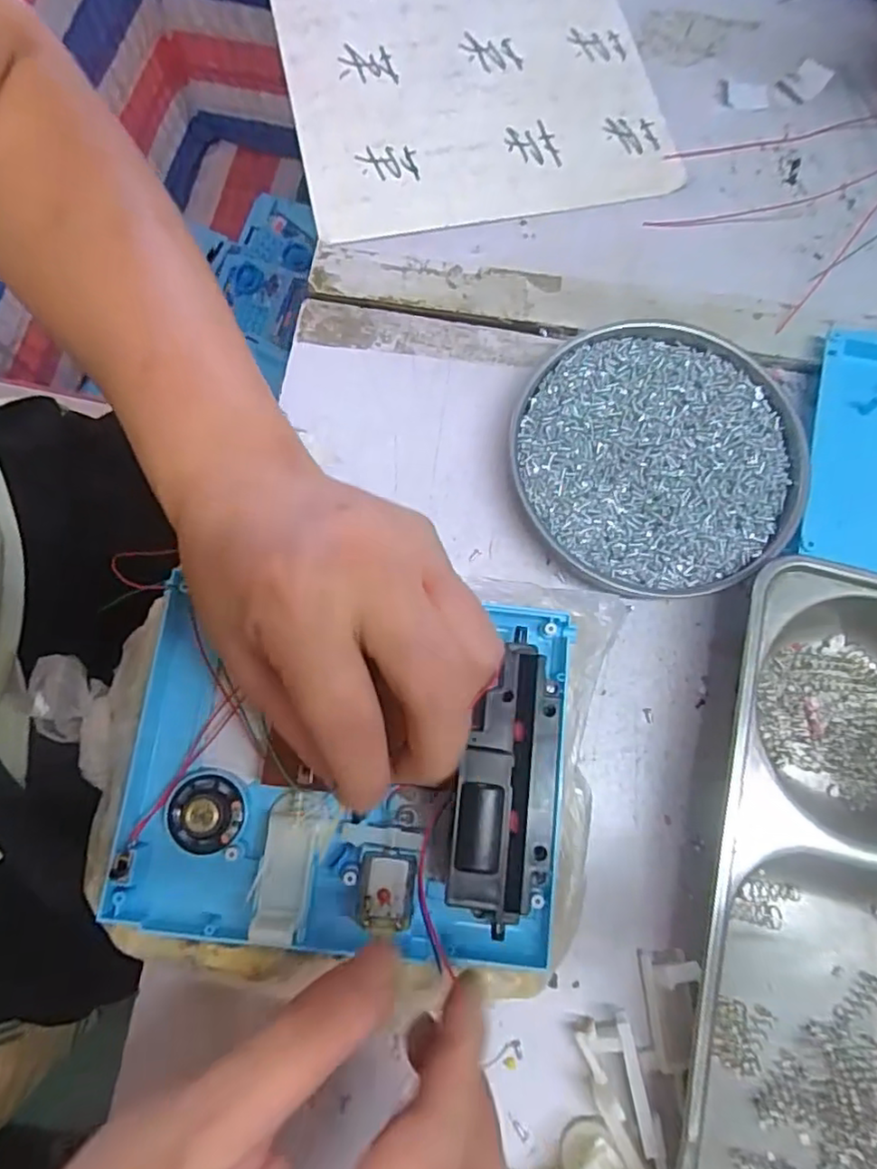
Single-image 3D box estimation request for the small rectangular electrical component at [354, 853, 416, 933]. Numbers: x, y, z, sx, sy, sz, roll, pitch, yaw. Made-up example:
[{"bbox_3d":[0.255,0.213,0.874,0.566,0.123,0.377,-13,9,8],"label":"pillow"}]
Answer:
[{"bbox_3d":[-0.019,0.110,0.223,0.019,0.009,0.026,6,75,1],"label":"small rectangular electrical component"}]

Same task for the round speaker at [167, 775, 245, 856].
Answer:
[{"bbox_3d":[-0.088,0.087,0.236,0.029,0.013,0.027,0,75,0],"label":"round speaker"}]

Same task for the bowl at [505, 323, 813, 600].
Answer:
[{"bbox_3d":[0.105,-0.062,0.299,0.134,0.016,0.131,0,75,0],"label":"bowl"}]

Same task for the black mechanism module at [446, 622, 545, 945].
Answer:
[{"bbox_3d":[0.023,0.069,0.224,0.031,0.028,0.098,10,71,2],"label":"black mechanism module"}]

